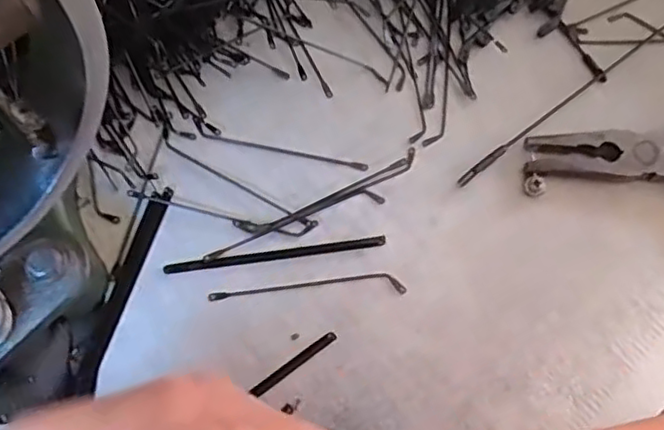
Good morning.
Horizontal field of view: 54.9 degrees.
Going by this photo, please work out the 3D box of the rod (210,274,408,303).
[{"bbox_3d":[-0.011,0.033,0.285,0.087,0.004,0.009,-4,73,-3],"label":"rod"}]

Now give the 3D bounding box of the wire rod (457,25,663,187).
[{"bbox_3d":[0.142,-0.075,0.323,0.206,0.007,0.004,-36,77,-12],"label":"wire rod"}]

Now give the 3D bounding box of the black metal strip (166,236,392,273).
[{"bbox_3d":[-0.025,0.017,0.288,0.098,0.004,0.004,-8,73,-4],"label":"black metal strip"}]

